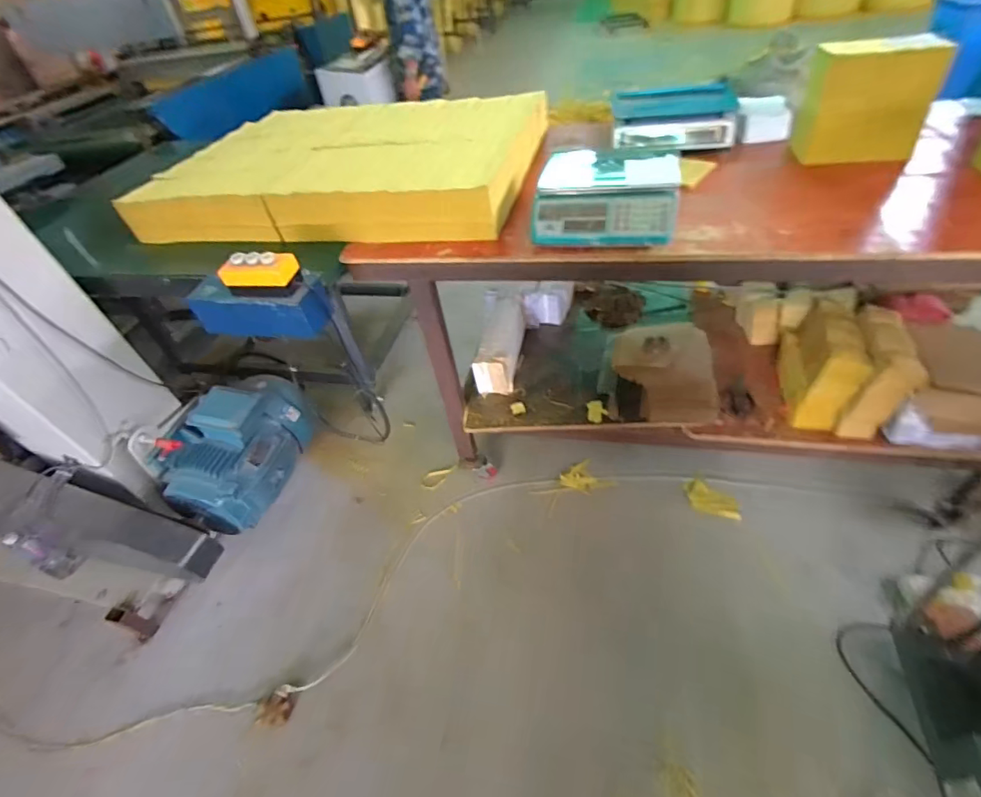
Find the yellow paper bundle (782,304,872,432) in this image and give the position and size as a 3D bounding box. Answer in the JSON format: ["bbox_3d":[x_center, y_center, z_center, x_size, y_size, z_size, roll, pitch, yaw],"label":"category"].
[{"bbox_3d":[0.870,-0.089,1.253,0.123,0.213,0.289,8,48,17],"label":"yellow paper bundle"}]

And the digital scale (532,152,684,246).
[{"bbox_3d":[0.254,-0.453,1.046,0.292,0.116,0.277,5,47,15],"label":"digital scale"}]

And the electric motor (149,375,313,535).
[{"bbox_3d":[-0.765,0.147,1.459,0.257,0.312,0.436,11,49,20],"label":"electric motor"}]

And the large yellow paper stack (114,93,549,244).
[{"bbox_3d":[-0.400,-0.671,1.369,1.029,0.142,0.670,2,46,12],"label":"large yellow paper stack"}]

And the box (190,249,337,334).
[{"bbox_3d":[-0.523,-0.237,1.067,0.282,0.178,0.107,1,46,12],"label":"box"}]

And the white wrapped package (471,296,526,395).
[{"bbox_3d":[0.040,-0.215,1.591,0.140,0.128,0.419,-1,46,9],"label":"white wrapped package"}]

